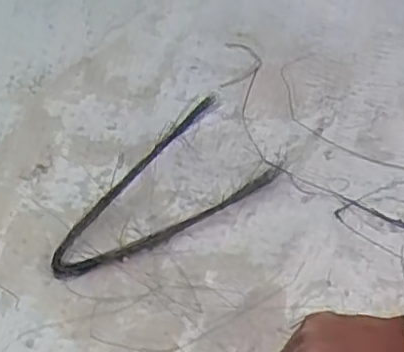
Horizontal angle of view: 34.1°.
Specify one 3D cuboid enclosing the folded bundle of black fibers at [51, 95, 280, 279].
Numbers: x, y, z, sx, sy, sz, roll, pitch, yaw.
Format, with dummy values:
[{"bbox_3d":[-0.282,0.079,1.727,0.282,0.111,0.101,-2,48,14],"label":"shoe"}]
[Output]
[{"bbox_3d":[-0.035,0.027,1.140,0.219,0.050,0.493,23,46,24],"label":"folded bundle of black fibers"}]

